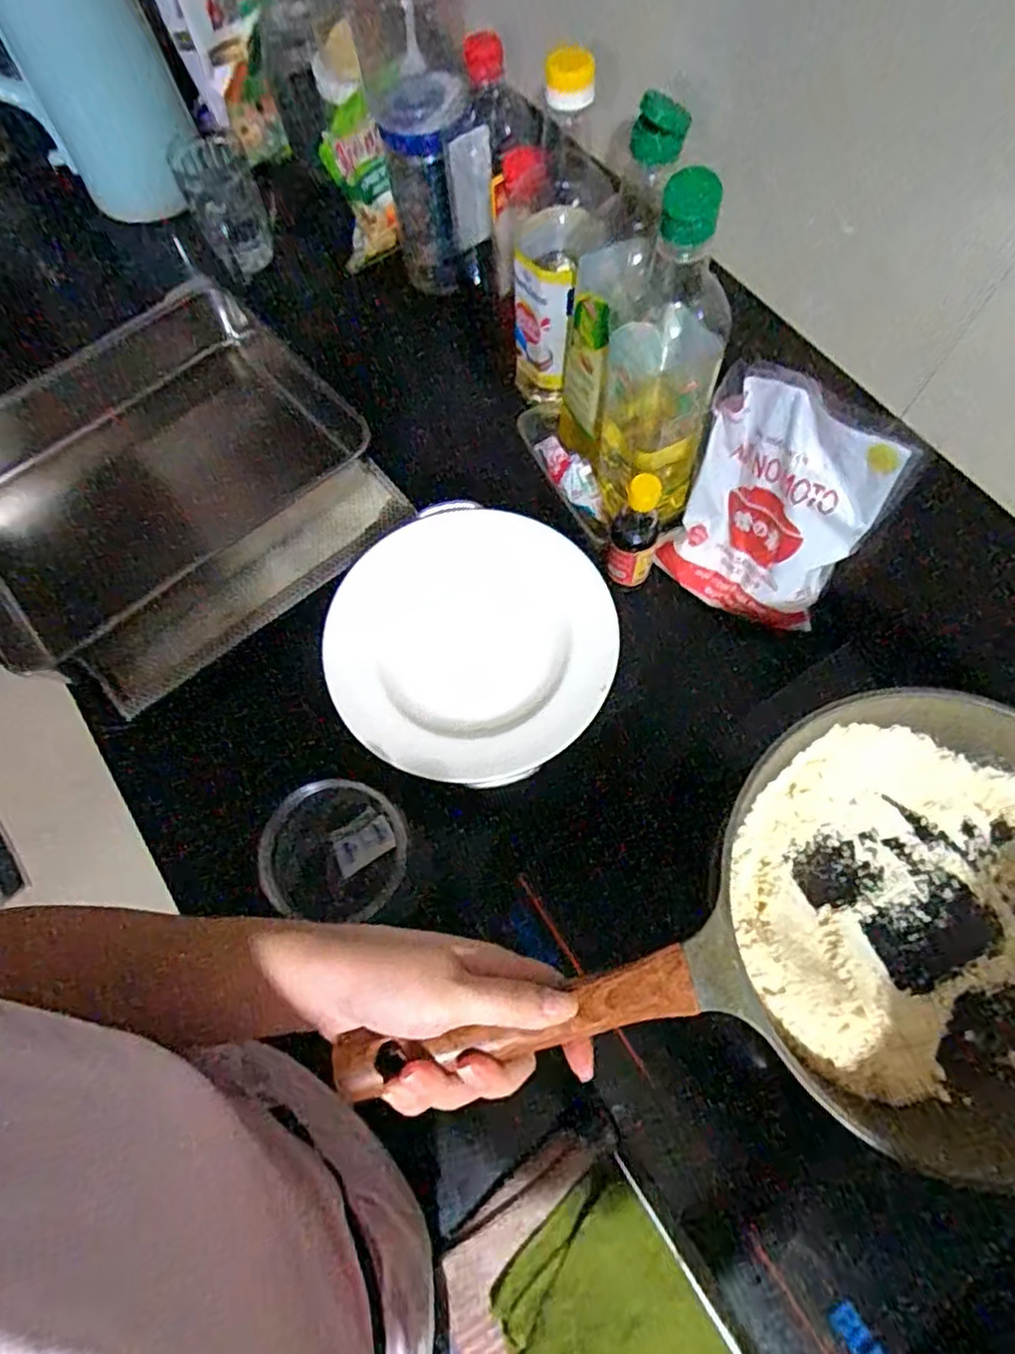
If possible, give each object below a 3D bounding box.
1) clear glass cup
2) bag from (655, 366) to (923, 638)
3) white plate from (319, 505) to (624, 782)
[{"bbox_3d":[-0.321,-0.537,0.763,0.073,0.128,0.068,0,71,0],"label":"clear glass cup"},{"bbox_3d":[0.212,-0.134,0.539,0.145,0.197,0.042,39,54,20],"label":"bag"},{"bbox_3d":[-0.025,-0.029,0.500,0.197,0.026,0.209,0,71,0],"label":"white plate"}]

